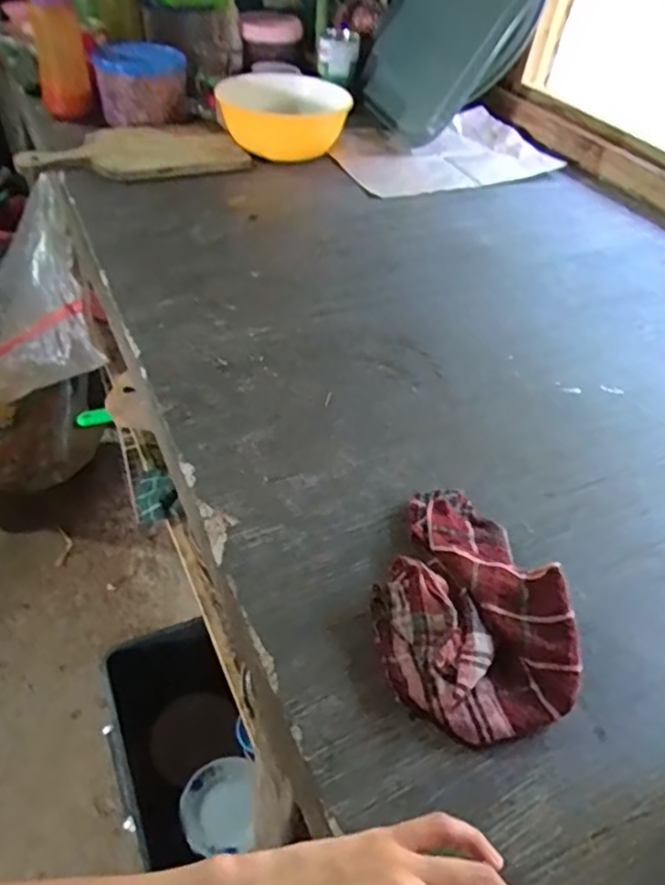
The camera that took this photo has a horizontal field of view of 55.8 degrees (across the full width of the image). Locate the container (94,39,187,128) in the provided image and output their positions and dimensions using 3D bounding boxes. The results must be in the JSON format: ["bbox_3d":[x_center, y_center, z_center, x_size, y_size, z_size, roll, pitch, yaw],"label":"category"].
[{"bbox_3d":[-0.295,-0.554,0.971,0.132,0.100,0.136,-5,46,-12],"label":"container"}]

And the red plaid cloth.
[{"bbox_3d":[0.086,0.101,0.418,0.115,0.040,0.176,-2,45,-9],"label":"red plaid cloth"}]

